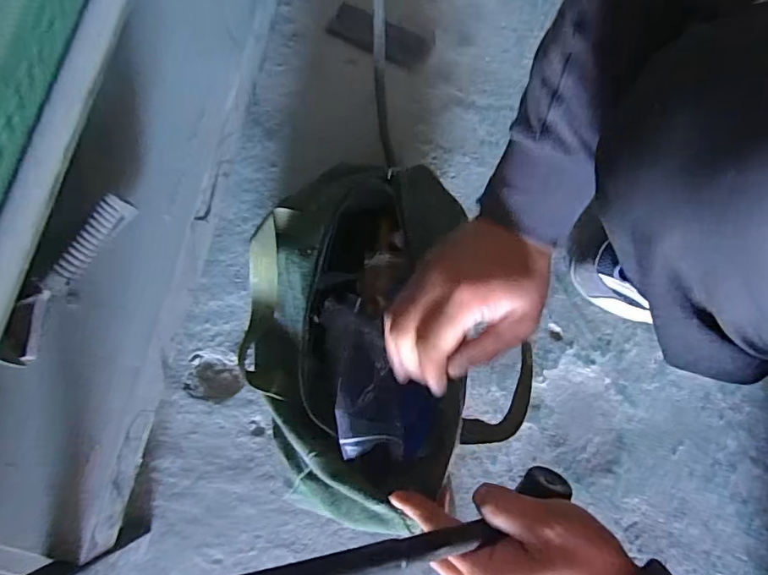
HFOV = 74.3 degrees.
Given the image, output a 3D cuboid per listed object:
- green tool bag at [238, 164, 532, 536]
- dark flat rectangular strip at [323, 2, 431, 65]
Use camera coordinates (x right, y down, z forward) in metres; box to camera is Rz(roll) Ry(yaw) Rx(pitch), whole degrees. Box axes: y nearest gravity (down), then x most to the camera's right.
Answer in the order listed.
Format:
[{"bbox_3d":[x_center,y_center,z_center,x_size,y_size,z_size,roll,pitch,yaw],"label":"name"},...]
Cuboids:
[{"bbox_3d":[-0.017,0.041,0.473,0.208,0.133,0.305,-8,79,-2],"label":"green tool bag"},{"bbox_3d":[-0.005,-0.309,0.619,0.121,0.017,0.050,26,79,4],"label":"dark flat rectangular strip"}]

